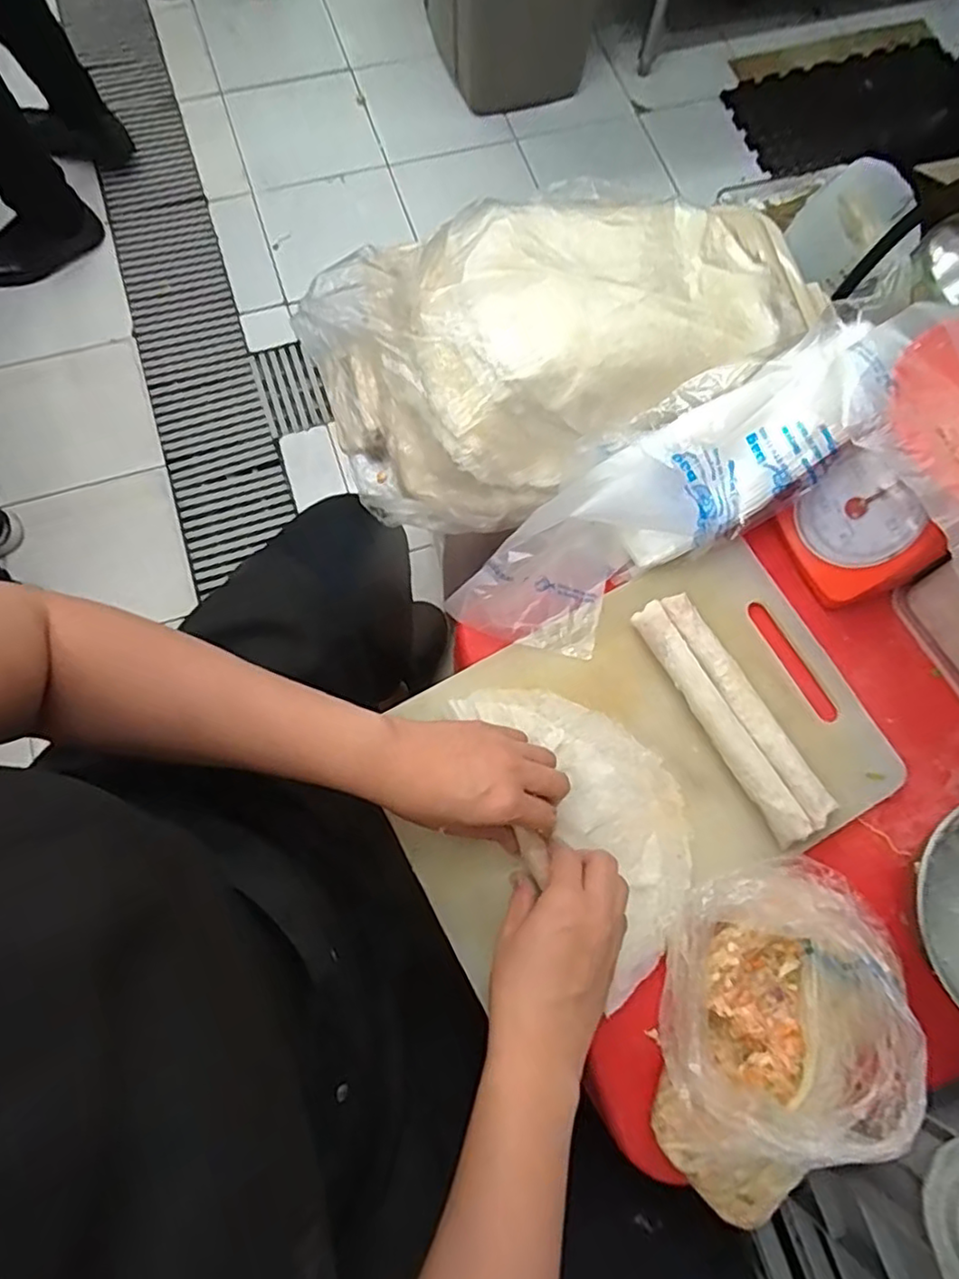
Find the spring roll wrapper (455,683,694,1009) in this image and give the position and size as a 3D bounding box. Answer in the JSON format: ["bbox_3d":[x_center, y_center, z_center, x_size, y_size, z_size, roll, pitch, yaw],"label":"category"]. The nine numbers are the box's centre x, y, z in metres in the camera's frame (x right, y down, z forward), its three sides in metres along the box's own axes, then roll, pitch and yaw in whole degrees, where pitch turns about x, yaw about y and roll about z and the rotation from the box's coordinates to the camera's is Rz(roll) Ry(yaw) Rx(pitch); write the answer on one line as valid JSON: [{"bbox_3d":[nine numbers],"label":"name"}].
[{"bbox_3d":[0.090,0.132,0.515,0.130,0.021,0.245,-30,78,-9],"label":"spring roll wrapper"}]

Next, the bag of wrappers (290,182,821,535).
[{"bbox_3d":[0.082,-0.280,0.595,0.447,0.102,0.271,-20,76,-7],"label":"bag of wrappers"}]

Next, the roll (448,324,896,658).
[{"bbox_3d":[0.153,-0.112,0.535,0.370,0.102,0.109,-33,77,4],"label":"roll"}]

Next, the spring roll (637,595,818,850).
[{"bbox_3d":[0.194,0.066,0.528,0.026,0.026,0.215,-30,77,-9],"label":"spring roll"}]

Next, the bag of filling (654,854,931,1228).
[{"bbox_3d":[0.190,0.259,0.426,0.127,0.116,0.217,16,75,3],"label":"bag of filling"}]

